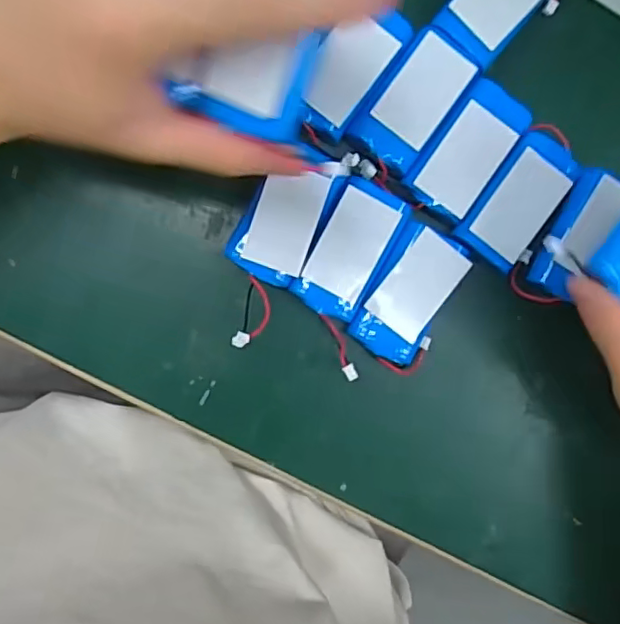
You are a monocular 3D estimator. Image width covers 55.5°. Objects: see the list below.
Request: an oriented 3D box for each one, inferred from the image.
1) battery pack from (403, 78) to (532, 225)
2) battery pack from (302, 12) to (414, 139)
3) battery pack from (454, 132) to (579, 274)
[{"bbox_3d":[0.080,-0.081,0.293,0.035,0.004,0.068,35,88,-6],"label":"battery pack"},{"bbox_3d":[0.019,-0.119,0.285,0.032,0.005,0.065,35,88,-6],"label":"battery pack"},{"bbox_3d":[0.107,-0.057,0.297,0.036,0.008,0.069,35,88,-6],"label":"battery pack"}]

